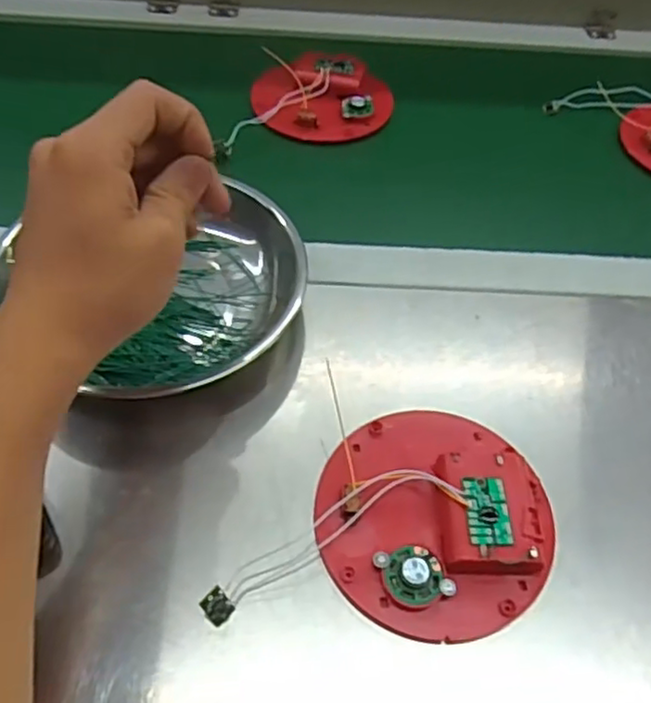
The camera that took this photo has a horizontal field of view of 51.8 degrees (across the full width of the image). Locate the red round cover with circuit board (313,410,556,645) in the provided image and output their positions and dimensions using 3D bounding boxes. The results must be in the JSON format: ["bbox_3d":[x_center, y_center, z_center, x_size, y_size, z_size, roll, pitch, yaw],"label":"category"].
[{"bbox_3d":[0.057,0.080,0.346,0.118,0.021,0.122,2,52,-3],"label":"red round cover with circuit board"}]

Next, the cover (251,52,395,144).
[{"bbox_3d":[-0.001,-0.223,0.586,0.117,0.031,0.100,-7,53,-9],"label":"cover"}]

